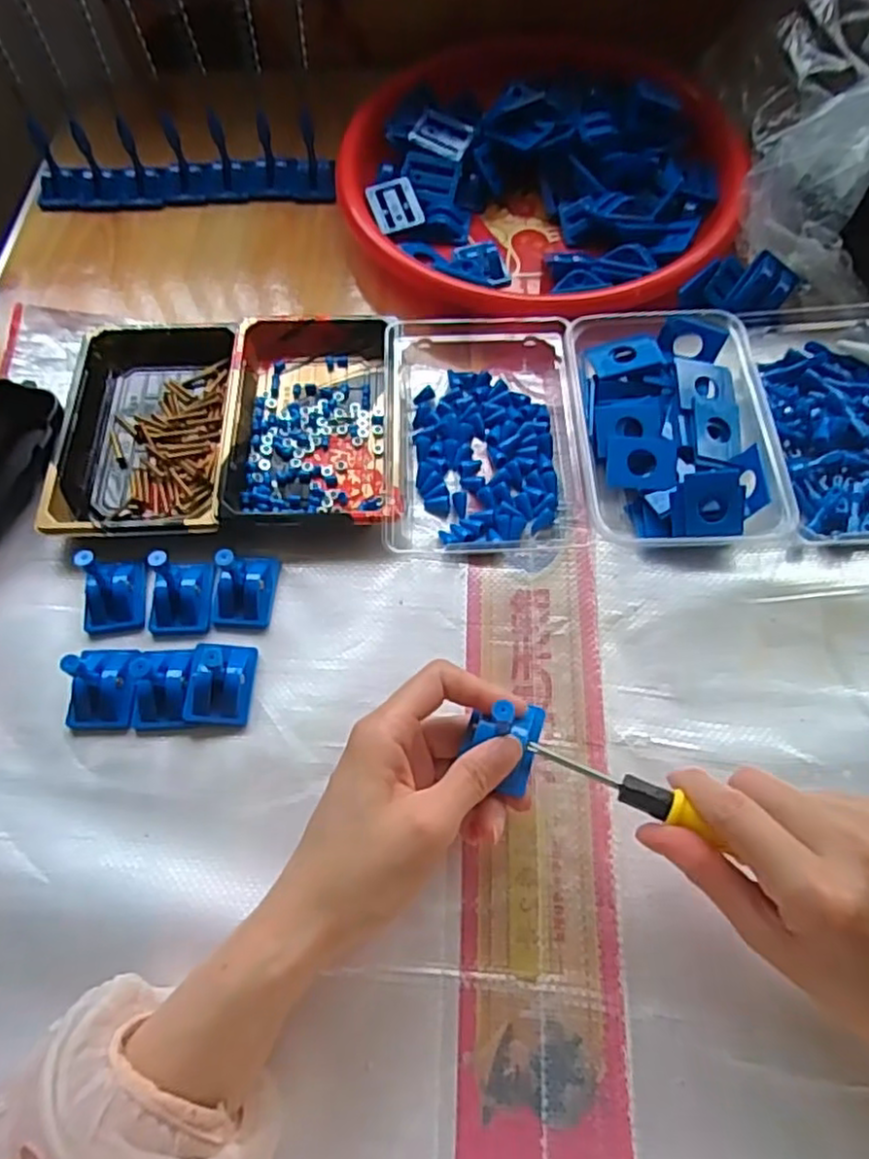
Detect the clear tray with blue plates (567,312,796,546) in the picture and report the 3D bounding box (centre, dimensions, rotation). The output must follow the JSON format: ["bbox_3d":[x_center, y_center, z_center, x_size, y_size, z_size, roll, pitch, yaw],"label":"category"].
[{"bbox_3d":[0.144,-0.093,0.423,0.108,0.035,0.155,-3,64,0],"label":"clear tray with blue plates"}]

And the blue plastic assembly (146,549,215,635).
[{"bbox_3d":[-0.146,0.005,0.381,0.035,0.038,0.038,0,64,2],"label":"blue plastic assembly"}]

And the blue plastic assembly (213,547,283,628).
[{"bbox_3d":[-0.110,0.000,0.386,0.032,0.041,0.043,5,65,4],"label":"blue plastic assembly"}]

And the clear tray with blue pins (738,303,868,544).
[{"bbox_3d":[0.267,-0.108,0.429,0.111,0.033,0.180,-2,64,1],"label":"clear tray with blue pins"}]

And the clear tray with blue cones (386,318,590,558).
[{"bbox_3d":[0.028,-0.101,0.434,0.121,0.032,0.175,-5,64,-1],"label":"clear tray with blue cones"}]

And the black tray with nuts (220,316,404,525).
[{"bbox_3d":[-0.077,-0.102,0.440,0.102,0.026,0.160,-3,64,0],"label":"black tray with nuts"}]

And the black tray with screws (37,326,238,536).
[{"bbox_3d":[-0.185,-0.099,0.449,0.107,0.024,0.160,-2,64,1],"label":"black tray with screws"}]

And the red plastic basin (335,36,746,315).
[{"bbox_3d":[0.076,-0.308,0.521,0.287,0.061,0.287,-1,64,1],"label":"red plastic basin"}]

